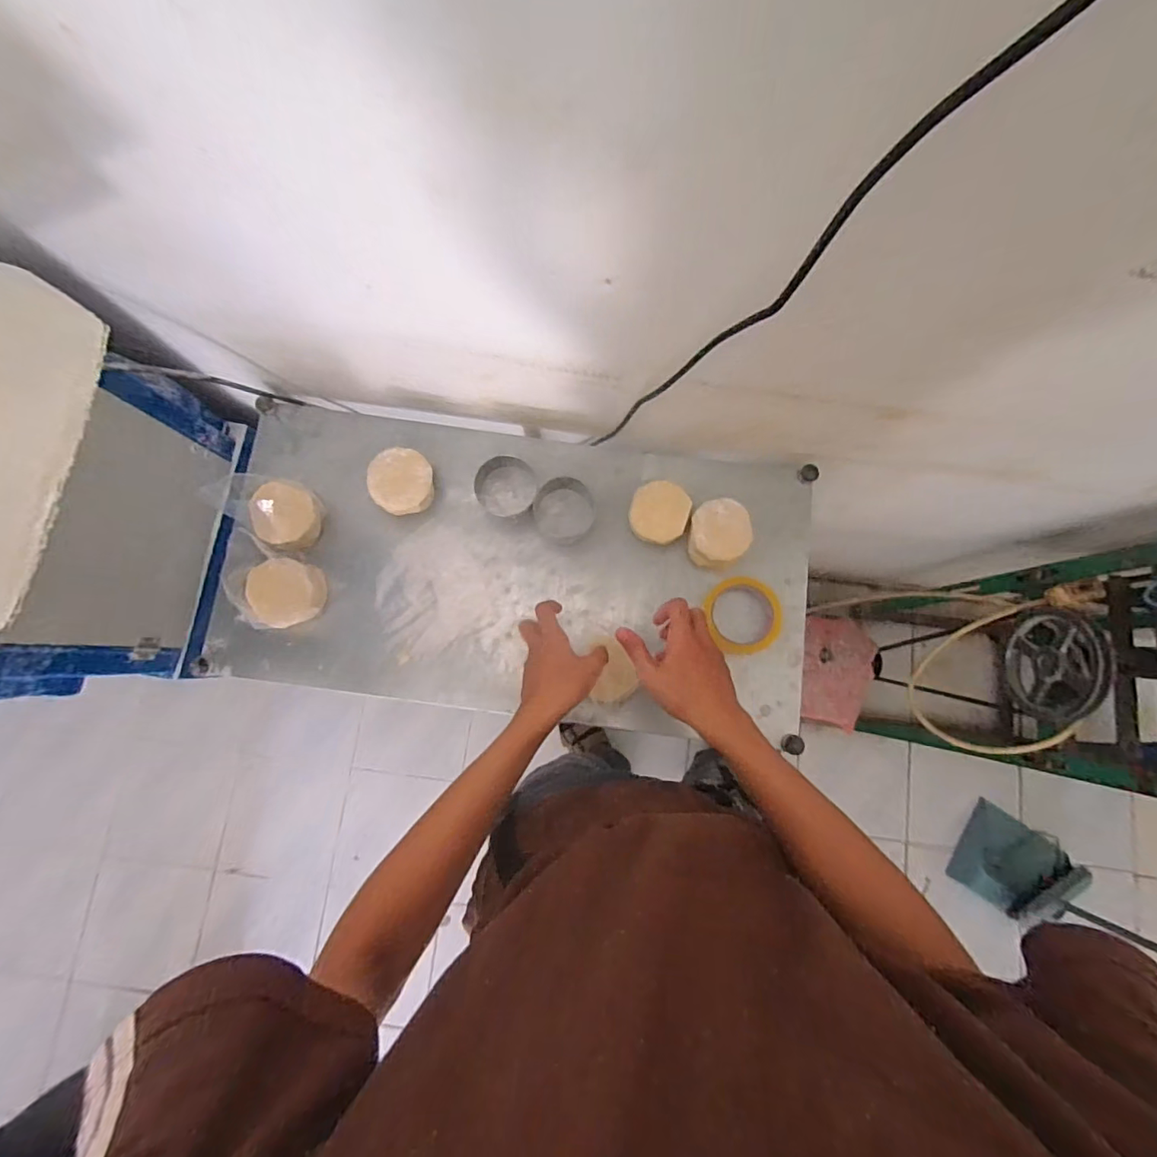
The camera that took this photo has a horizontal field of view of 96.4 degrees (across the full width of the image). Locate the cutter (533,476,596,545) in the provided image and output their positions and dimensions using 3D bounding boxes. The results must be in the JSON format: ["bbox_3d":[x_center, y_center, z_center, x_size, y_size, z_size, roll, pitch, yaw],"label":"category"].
[{"bbox_3d":[-0.019,-0.094,0.706,0.082,0.042,0.086,0,81,-1],"label":"cutter"}]

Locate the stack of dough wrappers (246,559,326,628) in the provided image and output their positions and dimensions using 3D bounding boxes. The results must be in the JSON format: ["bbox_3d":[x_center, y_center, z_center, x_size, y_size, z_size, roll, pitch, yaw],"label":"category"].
[{"bbox_3d":[-0.376,0.019,0.672,0.080,0.063,0.081,-25,82,-4],"label":"stack of dough wrappers"}]

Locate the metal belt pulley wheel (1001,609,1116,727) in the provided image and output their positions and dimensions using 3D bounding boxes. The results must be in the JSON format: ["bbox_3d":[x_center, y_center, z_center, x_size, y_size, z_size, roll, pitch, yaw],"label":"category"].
[{"bbox_3d":[0.715,0.130,0.774,0.029,0.174,0.165,0,81,-1],"label":"metal belt pulley wheel"}]

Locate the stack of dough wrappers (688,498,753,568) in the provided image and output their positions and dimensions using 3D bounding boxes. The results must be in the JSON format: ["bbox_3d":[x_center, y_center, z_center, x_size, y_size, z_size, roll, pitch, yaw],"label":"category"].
[{"bbox_3d":[0.188,-0.060,0.701,0.079,0.056,0.090,8,81,1],"label":"stack of dough wrappers"}]

